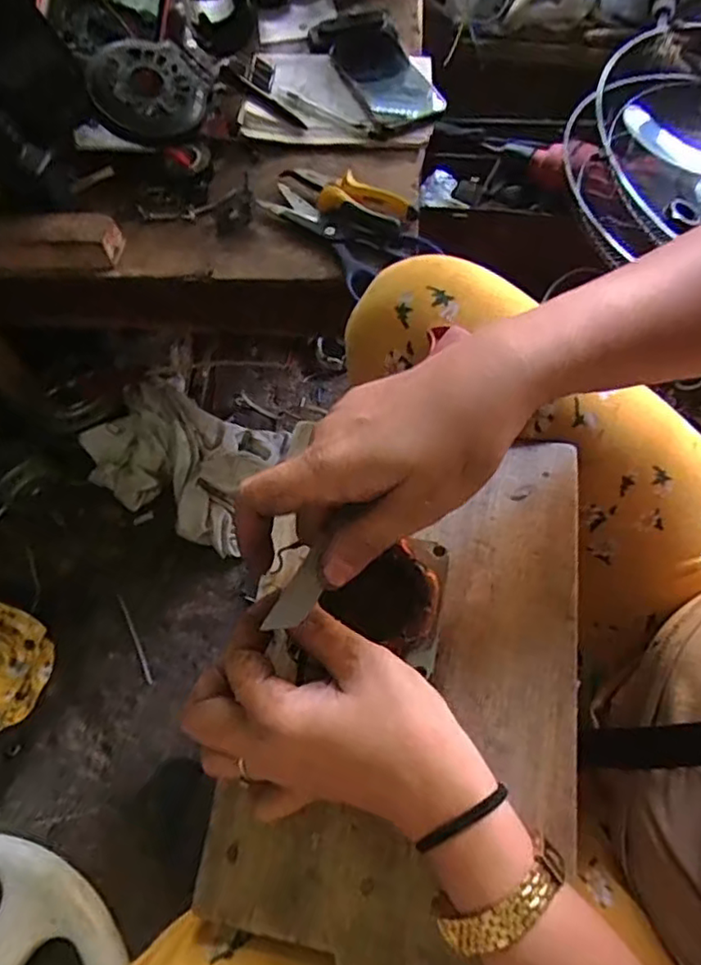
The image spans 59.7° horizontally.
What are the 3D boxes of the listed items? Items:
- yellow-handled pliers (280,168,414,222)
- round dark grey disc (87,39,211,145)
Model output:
[{"bbox_3d":[-0.006,-0.297,0.633,0.155,0.020,0.045,27,68,14],"label":"yellow-handled pliers"},{"bbox_3d":[-0.212,-0.420,0.648,0.113,0.025,0.123,5,73,-17],"label":"round dark grey disc"}]

